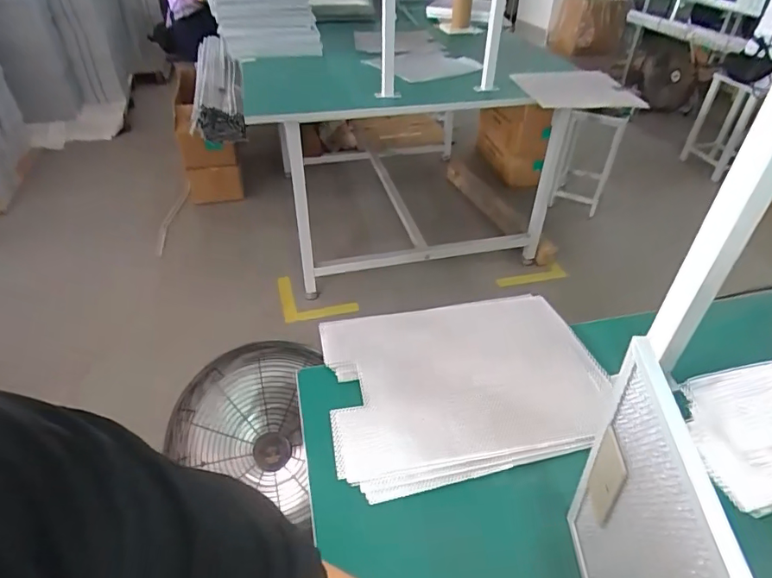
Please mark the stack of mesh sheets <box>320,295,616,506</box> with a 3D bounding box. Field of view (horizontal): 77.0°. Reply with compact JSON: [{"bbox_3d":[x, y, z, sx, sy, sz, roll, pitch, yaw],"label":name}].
[{"bbox_3d":[0.098,0.114,0.616,0.335,0.025,0.264,-6,40,-8],"label":"stack of mesh sheets"}]

